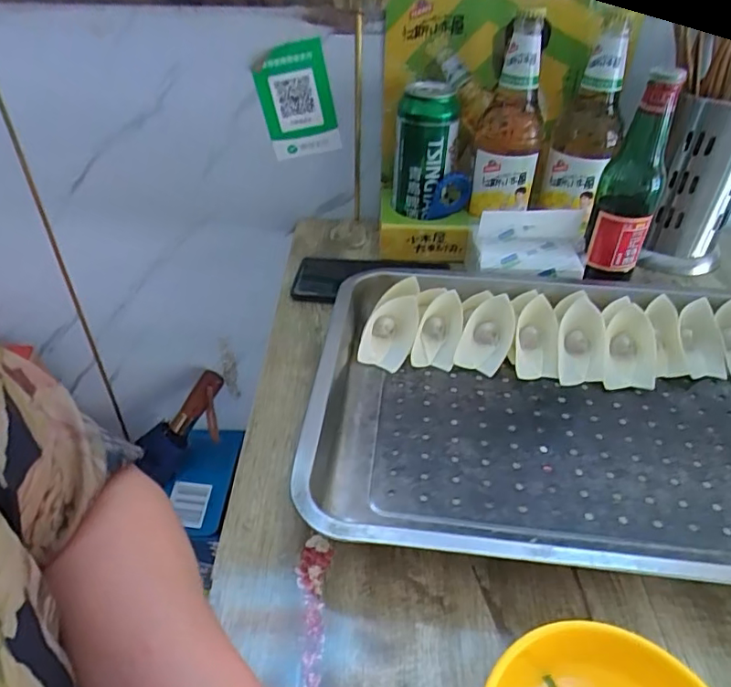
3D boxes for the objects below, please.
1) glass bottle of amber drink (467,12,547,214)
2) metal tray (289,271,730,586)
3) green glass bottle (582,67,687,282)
[{"bbox_3d":[0.155,-0.234,0.576,0.066,0.186,0.066,11,40,12],"label":"glass bottle of amber drink"},{"bbox_3d":[0.160,0.050,0.418,0.395,0.046,0.288,5,39,4],"label":"metal tray"},{"bbox_3d":[0.246,-0.148,0.503,0.054,0.178,0.053,18,42,19],"label":"green glass bottle"}]

